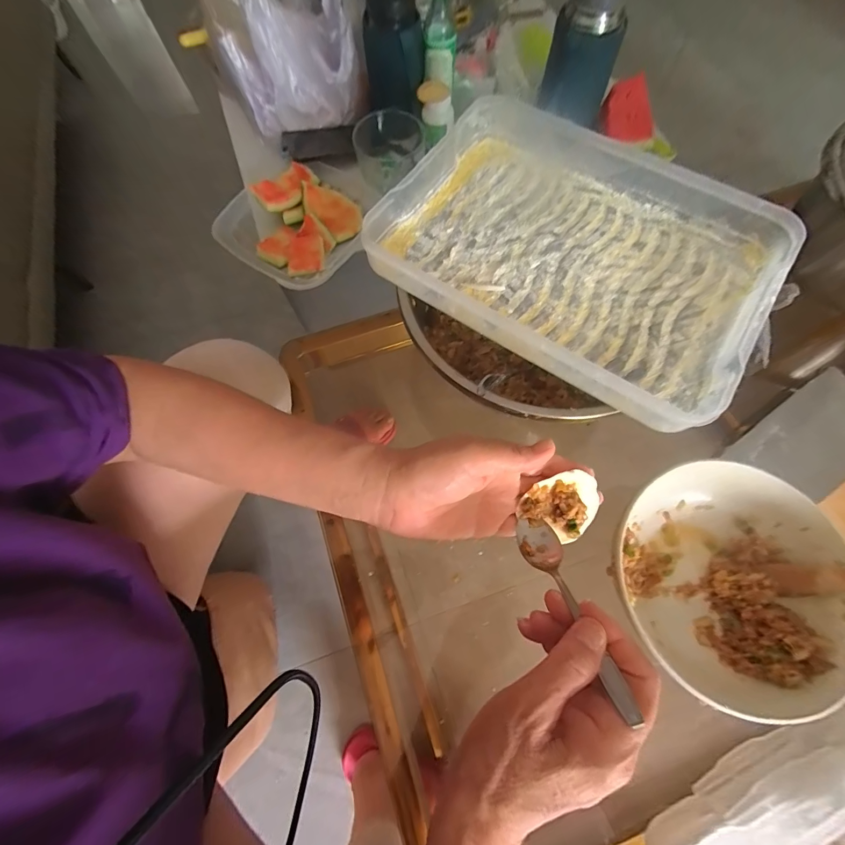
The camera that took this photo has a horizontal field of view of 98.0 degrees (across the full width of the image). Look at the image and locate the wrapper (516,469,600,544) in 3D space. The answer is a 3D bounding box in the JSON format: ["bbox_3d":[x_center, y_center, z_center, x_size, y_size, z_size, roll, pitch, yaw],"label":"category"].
[{"bbox_3d":[0.105,0.063,0.279,0.058,0.020,0.049,-26,96,2],"label":"wrapper"}]

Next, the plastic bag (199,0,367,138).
[{"bbox_3d":[-0.196,-0.585,0.525,0.201,0.237,0.143,-11,71,-2],"label":"plastic bag"}]

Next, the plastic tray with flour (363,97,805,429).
[{"bbox_3d":[0.130,-0.159,0.320,0.302,0.037,0.233,33,74,12],"label":"plastic tray with flour"}]

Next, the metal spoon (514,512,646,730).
[{"bbox_3d":[0.093,0.112,0.229,0.028,0.012,0.128,-13,32,-3],"label":"metal spoon"}]

